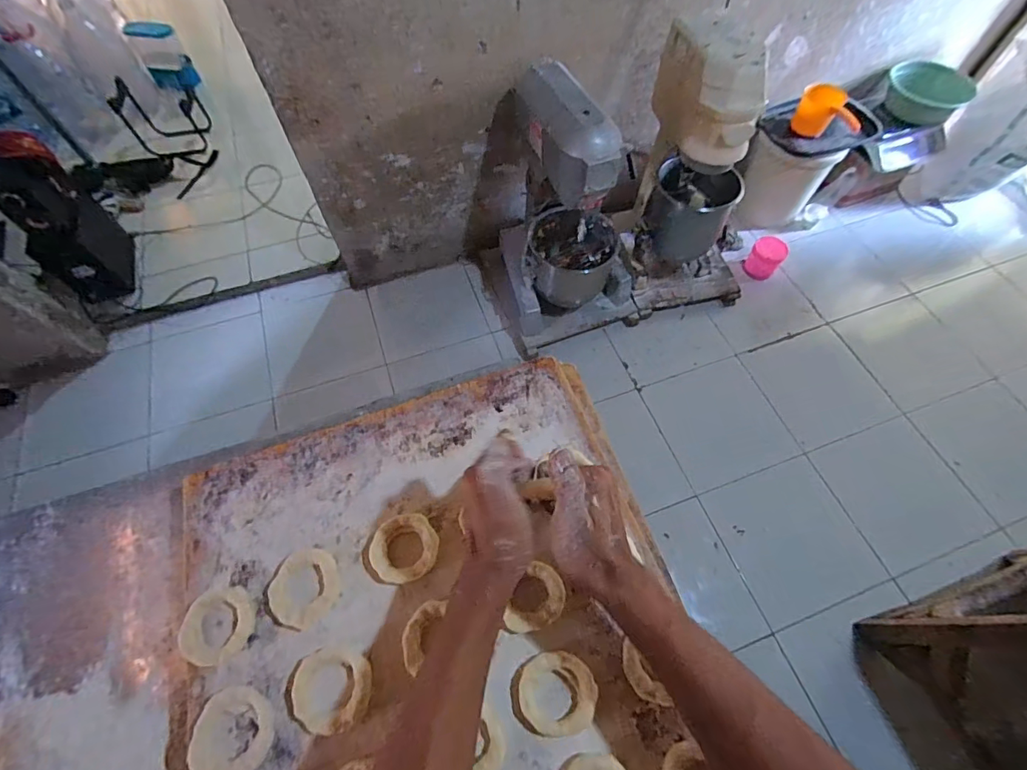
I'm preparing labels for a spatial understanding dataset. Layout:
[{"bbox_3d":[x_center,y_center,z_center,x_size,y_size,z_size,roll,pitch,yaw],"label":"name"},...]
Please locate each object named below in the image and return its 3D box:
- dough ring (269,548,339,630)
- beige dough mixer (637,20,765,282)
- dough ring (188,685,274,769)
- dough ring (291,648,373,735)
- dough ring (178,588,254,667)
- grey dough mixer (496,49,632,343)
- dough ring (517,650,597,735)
[{"bbox_3d":[-0.189,0.184,0.419,0.056,0.009,0.063,21,64,11],"label":"dough ring"},{"bbox_3d":[0.575,-0.764,1.497,0.335,0.670,0.500,-2,66,1],"label":"beige dough mixer"},{"bbox_3d":[-0.227,0.281,0.373,0.061,0.009,0.064,0,61,0],"label":"dough ring"},{"bbox_3d":[-0.151,0.253,0.383,0.063,0.010,0.057,0,61,0],"label":"dough ring"},{"bbox_3d":[-0.262,0.211,0.409,0.058,0.010,0.060,0,61,0],"label":"dough ring"},{"bbox_3d":[0.132,-0.610,1.439,0.377,0.605,0.542,-15,62,-8],"label":"grey dough mixer"},{"bbox_3d":[0.037,0.253,0.378,0.061,0.006,0.058,0,61,0],"label":"dough ring"}]

